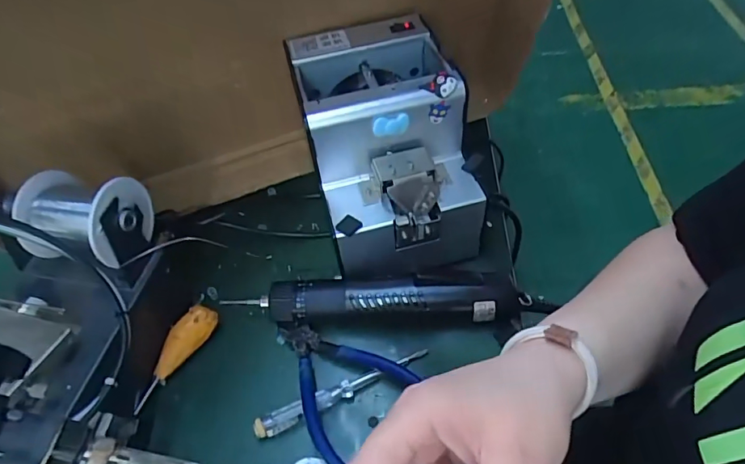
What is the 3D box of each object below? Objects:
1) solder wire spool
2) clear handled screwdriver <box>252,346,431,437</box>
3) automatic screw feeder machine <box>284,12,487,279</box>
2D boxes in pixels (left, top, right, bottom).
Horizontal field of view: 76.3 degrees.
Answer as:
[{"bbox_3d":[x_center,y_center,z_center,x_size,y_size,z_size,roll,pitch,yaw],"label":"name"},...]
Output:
[{"bbox_3d":[-0.212,-0.005,0.353,0.082,0.067,0.067,3,50,8],"label":"solder wire spool"},{"bbox_3d":[-0.020,0.122,0.359,0.138,0.011,0.017,-20,51,-11],"label":"clear handled screwdriver"},{"bbox_3d":[0.014,-0.066,0.418,0.130,0.149,0.156,-14,50,-7],"label":"automatic screw feeder machine"}]

